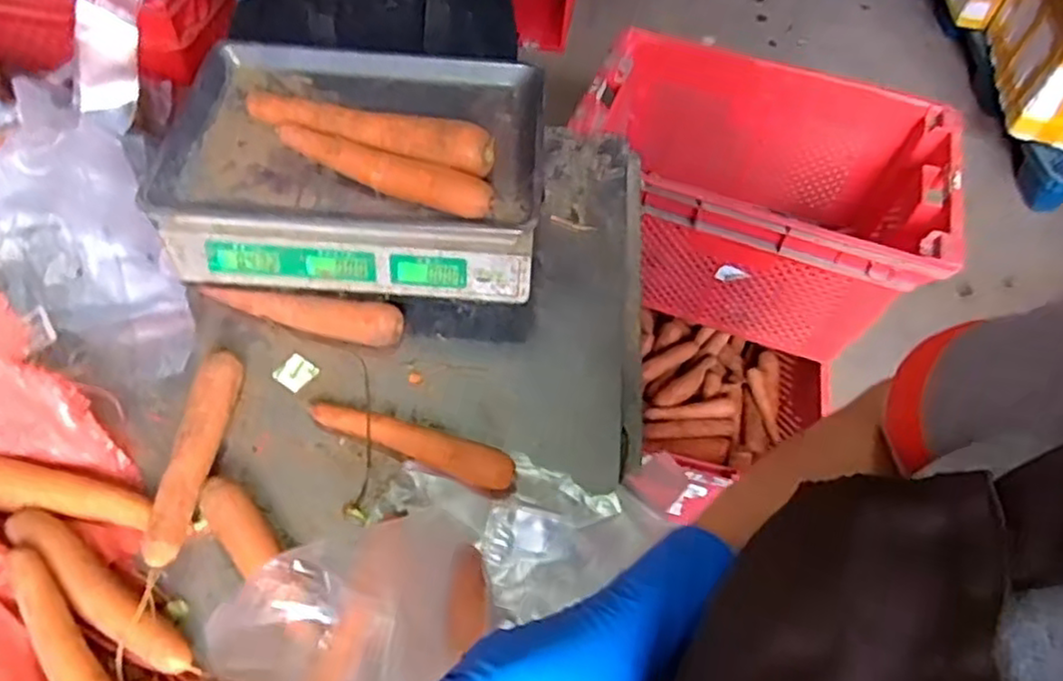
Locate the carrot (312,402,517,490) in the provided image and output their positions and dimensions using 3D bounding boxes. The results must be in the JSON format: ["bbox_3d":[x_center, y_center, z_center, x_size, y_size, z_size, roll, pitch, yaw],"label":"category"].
[{"bbox_3d":[-0.102,0.083,0.590,0.183,0.024,0.028,20,55,9],"label":"carrot"}]

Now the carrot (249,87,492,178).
[{"bbox_3d":[-0.153,-0.188,0.628,0.247,0.048,0.041,18,55,8],"label":"carrot"}]

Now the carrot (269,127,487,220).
[{"bbox_3d":[-0.131,-0.148,0.613,0.205,0.037,0.034,21,55,11],"label":"carrot"}]

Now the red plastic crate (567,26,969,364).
[{"bbox_3d":[0.384,-0.258,1.271,0.609,0.302,0.405,21,55,10],"label":"red plastic crate"}]

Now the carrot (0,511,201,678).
[{"bbox_3d":[-0.308,0.178,0.495,0.175,0.023,0.031,30,57,16],"label":"carrot"}]

